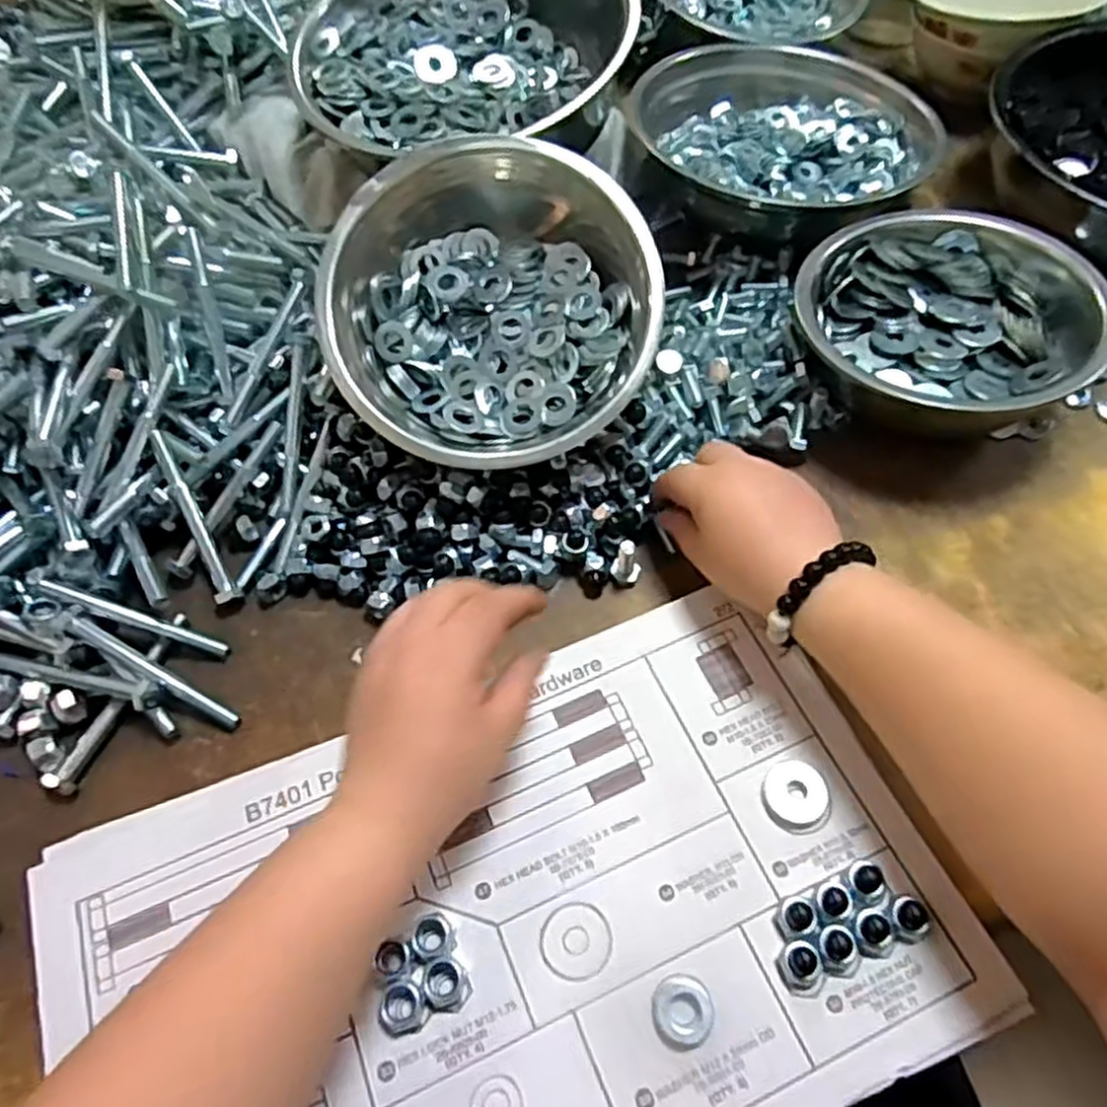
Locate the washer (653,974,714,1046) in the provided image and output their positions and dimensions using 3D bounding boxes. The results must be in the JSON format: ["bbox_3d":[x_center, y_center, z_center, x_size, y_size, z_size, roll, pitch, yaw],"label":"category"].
[{"bbox_3d":[0.054,0.189,0.320,0.025,0.007,0.025,-1,60,2],"label":"washer"}]

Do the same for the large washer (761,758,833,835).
[{"bbox_3d":[0.115,0.113,0.362,0.031,0.004,0.034,-1,60,2],"label":"large washer"}]

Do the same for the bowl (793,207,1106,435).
[{"bbox_3d":[0.238,-0.140,0.481,0.169,0.073,0.154,-1,60,2],"label":"bowl"}]

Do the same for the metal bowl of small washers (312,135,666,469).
[{"bbox_3d":[-0.035,-0.140,0.449,0.187,0.073,0.187,0,84,0],"label":"metal bowl of small washers"}]

